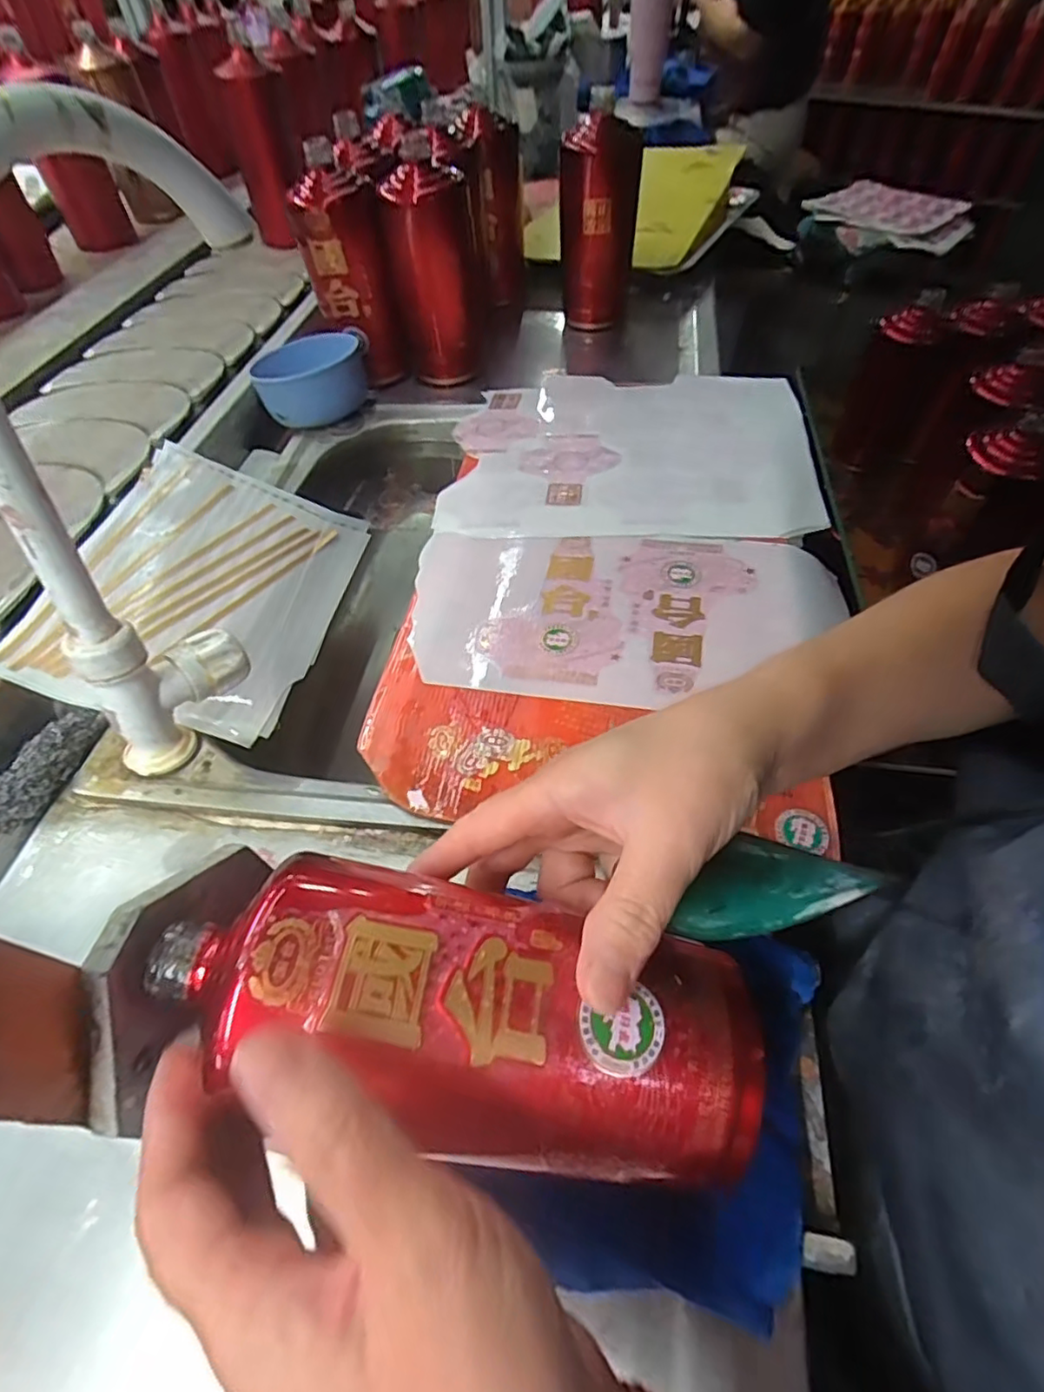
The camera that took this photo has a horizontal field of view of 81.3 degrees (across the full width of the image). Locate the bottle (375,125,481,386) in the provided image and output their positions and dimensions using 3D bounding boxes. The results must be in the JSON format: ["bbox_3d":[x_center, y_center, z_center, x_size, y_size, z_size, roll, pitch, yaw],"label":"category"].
[{"bbox_3d":[-0.085,-0.424,0.599,0.074,0.204,0.076,1,53,2],"label":"bottle"}]

